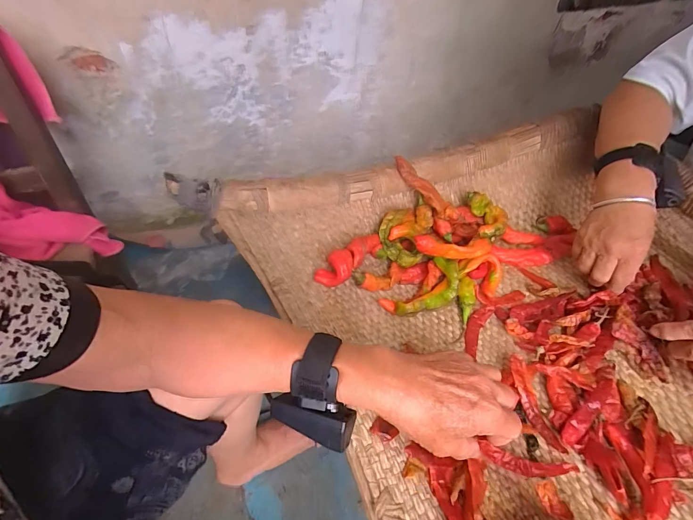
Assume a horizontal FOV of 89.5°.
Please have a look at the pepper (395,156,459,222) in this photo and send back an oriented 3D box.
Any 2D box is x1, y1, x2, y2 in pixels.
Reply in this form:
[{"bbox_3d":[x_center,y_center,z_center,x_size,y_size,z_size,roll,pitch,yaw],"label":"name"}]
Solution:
[{"bbox_3d":[0.108,-0.095,0.481,0.116,0.023,0.026,44,52,-6],"label":"pepper"}]

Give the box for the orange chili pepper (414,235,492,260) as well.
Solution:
[{"bbox_3d":[0.136,-0.015,0.449,0.112,0.029,0.020,4,45,-18],"label":"orange chili pepper"}]

